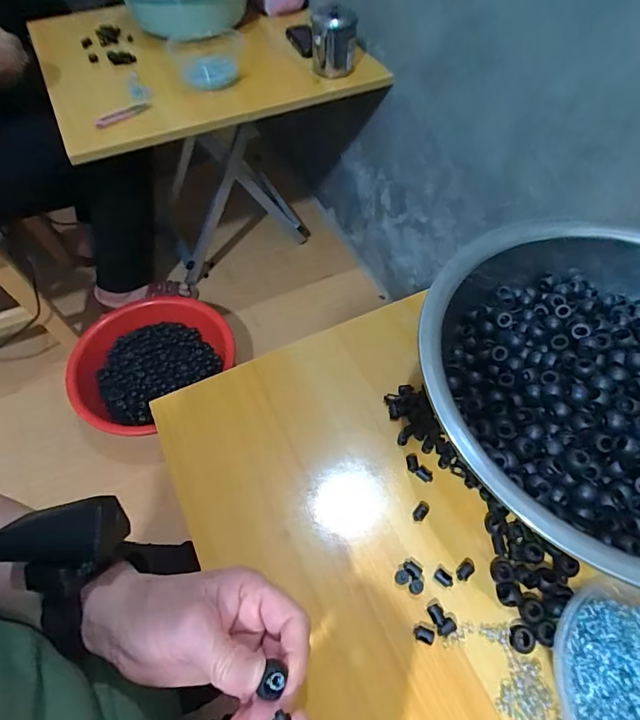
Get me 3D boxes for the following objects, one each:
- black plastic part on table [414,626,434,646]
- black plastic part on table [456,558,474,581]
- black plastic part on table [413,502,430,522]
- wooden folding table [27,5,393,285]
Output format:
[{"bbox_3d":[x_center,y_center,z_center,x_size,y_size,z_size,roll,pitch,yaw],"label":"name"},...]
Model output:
[{"bbox_3d":[0.077,0.205,0.326,0.014,0.008,0.010,19,59,13],"label":"black plastic part on table"},{"bbox_3d":[0.117,0.168,0.350,0.019,0.004,0.010,-39,64,-22],"label":"black plastic part on table"},{"bbox_3d":[0.087,0.130,0.376,0.010,0.004,0.019,31,62,19],"label":"black plastic part on table"},{"bbox_3d":[-0.254,-0.508,1.061,0.556,0.496,0.573,-23,59,-14],"label":"wooden folding table"}]

